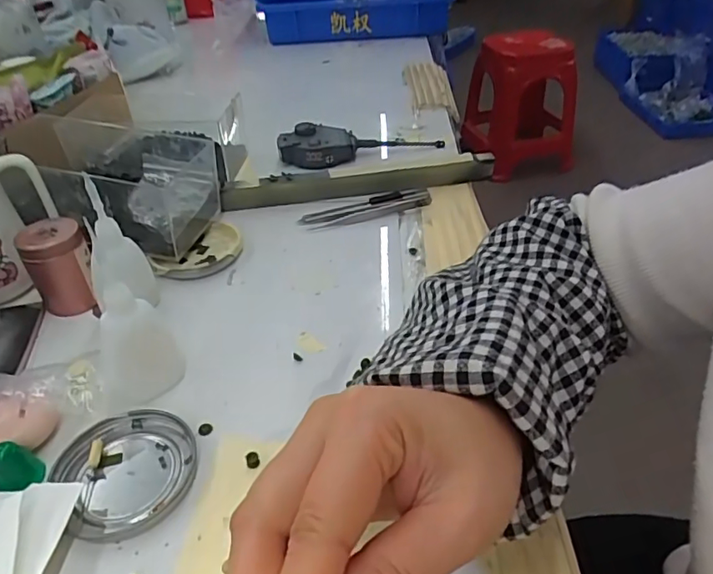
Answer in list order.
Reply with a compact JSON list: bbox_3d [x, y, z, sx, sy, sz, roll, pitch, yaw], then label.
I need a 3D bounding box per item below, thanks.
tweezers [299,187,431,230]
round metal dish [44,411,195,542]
[{"bbox_3d":[0.012,-0.078,0.532,0.132,0.010,0.035,-14,40,-16],"label":"tweezers"},{"bbox_3d":[-0.128,0.103,0.310,0.073,0.010,0.071,-1,38,1],"label":"round metal dish"}]

